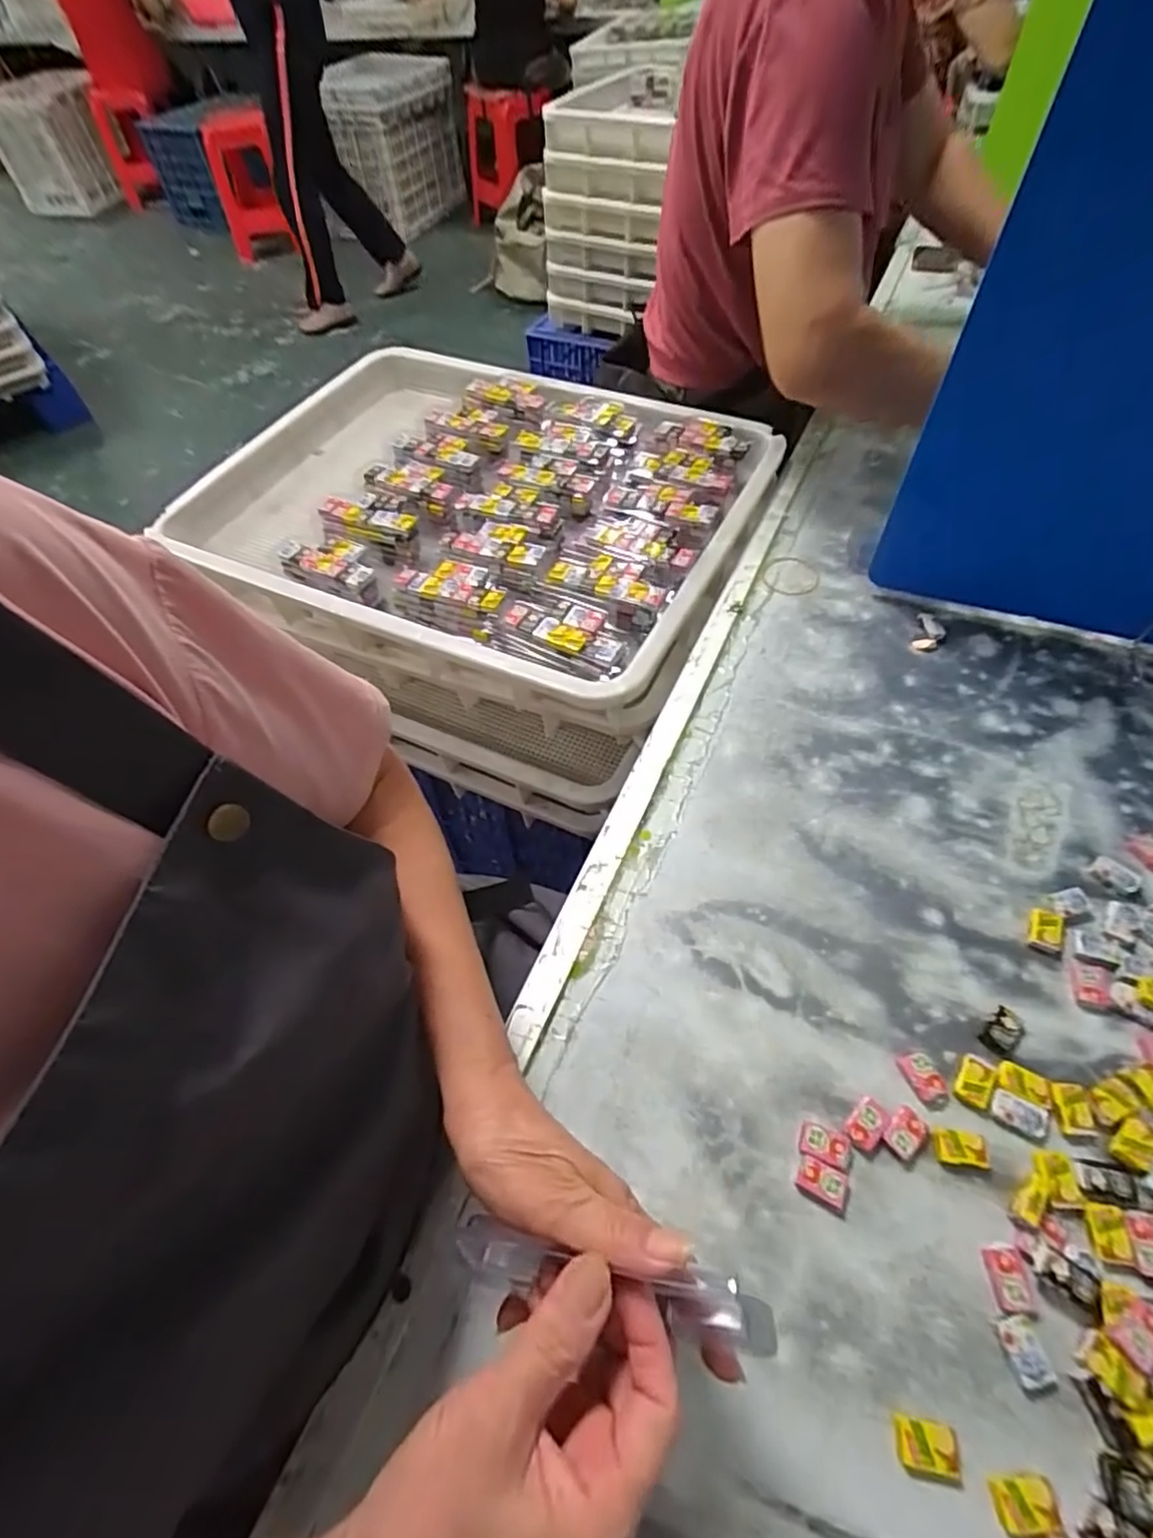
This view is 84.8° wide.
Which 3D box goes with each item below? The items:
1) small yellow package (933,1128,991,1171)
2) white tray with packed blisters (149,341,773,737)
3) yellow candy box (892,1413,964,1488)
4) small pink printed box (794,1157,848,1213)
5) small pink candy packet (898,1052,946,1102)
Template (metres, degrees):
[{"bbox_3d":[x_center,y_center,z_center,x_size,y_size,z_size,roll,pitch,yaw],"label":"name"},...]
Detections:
[{"bbox_3d":[0.220,0.217,0.360,0.027,0.008,0.018,6,57,7],"label":"small yellow package"},{"bbox_3d":[-0.126,-0.329,0.771,0.635,0.071,0.494,22,60,17],"label":"white tray with packed blisters"},{"bbox_3d":[0.165,0.321,0.296,0.029,0.008,0.021,6,57,7],"label":"yellow candy box"},{"bbox_3d":[0.139,0.234,0.357,0.027,0.008,0.019,21,60,16],"label":"small pink printed box"},{"bbox_3d":[0.210,0.186,0.382,0.020,0.009,0.026,-14,57,-6],"label":"small pink candy packet"}]

